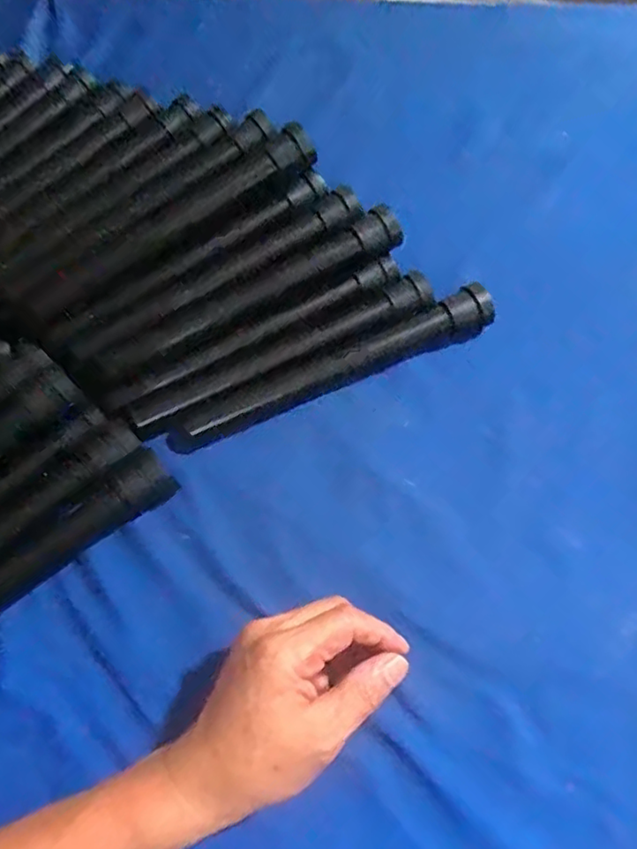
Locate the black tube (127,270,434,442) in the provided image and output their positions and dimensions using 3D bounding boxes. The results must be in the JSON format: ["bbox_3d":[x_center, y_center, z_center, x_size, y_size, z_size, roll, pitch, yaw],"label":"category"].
[{"bbox_3d":[-0.026,-0.053,0.467,0.244,0.024,0.030,-24,61,-9],"label":"black tube"}]

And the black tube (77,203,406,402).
[{"bbox_3d":[-0.055,-0.094,0.463,0.262,0.028,0.029,-28,62,-11],"label":"black tube"}]

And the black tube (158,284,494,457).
[{"bbox_3d":[0.012,-0.042,0.455,0.257,0.026,0.031,-23,61,-9],"label":"black tube"}]

